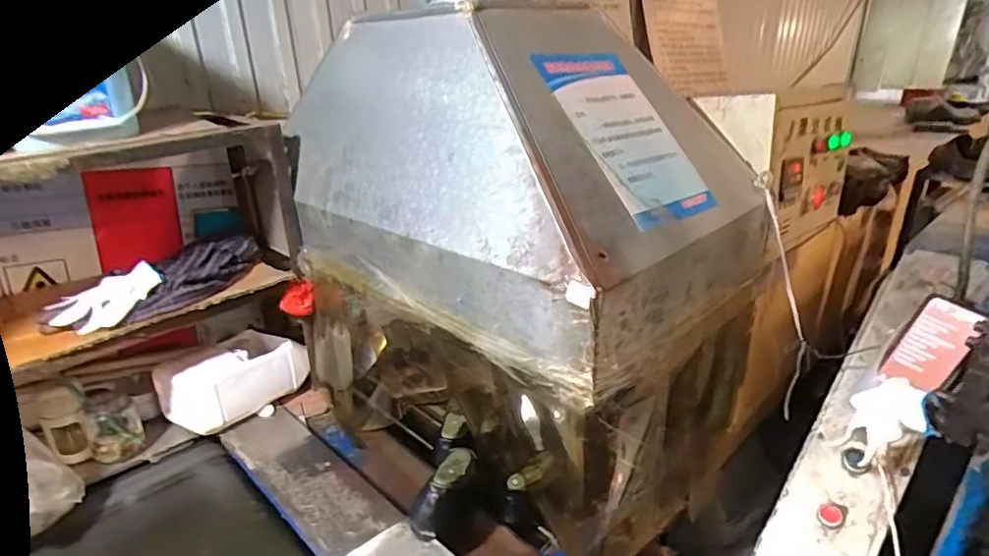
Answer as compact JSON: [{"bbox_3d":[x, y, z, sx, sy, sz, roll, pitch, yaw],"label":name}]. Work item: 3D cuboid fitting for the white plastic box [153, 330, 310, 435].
[{"bbox_3d":[-0.541,0.195,1.139,0.164,0.122,0.264,18,30,38],"label":"white plastic box"}]

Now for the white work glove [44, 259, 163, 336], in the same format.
[{"bbox_3d":[-0.654,0.039,0.925,0.166,0.082,0.022,-25,-14,-16],"label":"white work glove"}]

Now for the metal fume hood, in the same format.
[{"bbox_3d":[0.025,-0.200,0.953,0.708,0.415,0.471,19,30,40],"label":"metal fume hood"}]

